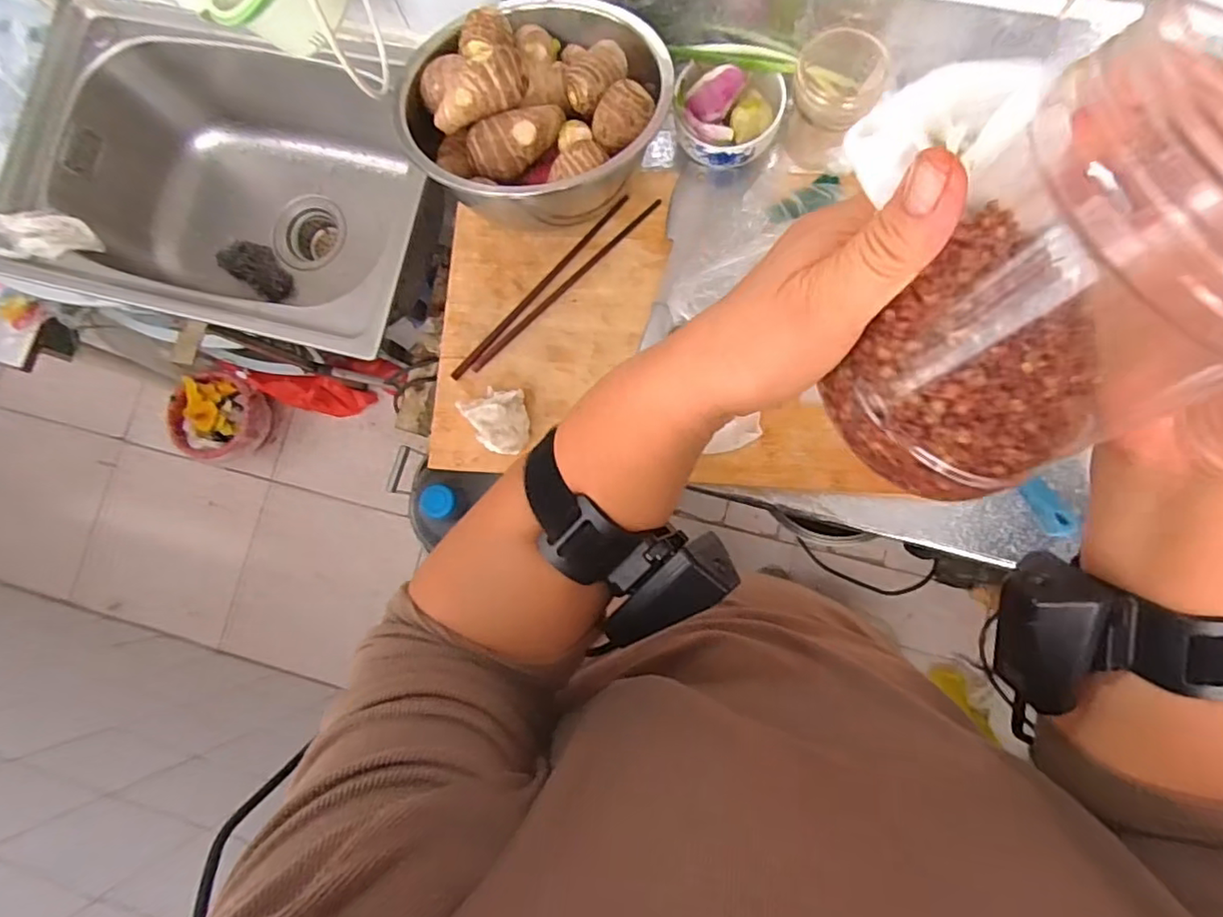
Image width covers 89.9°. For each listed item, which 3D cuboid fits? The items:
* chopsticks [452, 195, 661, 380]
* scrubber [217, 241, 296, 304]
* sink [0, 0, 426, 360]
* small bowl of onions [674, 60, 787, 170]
[{"bbox_3d":[-0.058,-0.170,0.602,0.253,0.004,0.031,-44,81,-2],"label":"chopsticks"},{"bbox_3d":[-0.504,-0.272,0.881,0.089,0.048,0.062,35,86,9],"label":"scrubber"},{"bbox_3d":[-0.445,-0.339,0.830,0.510,0.249,0.371,16,83,7],"label":"sink"},{"bbox_3d":[0.109,-0.330,0.579,0.097,0.056,0.090,-1,82,5],"label":"small bowl of onions"}]

